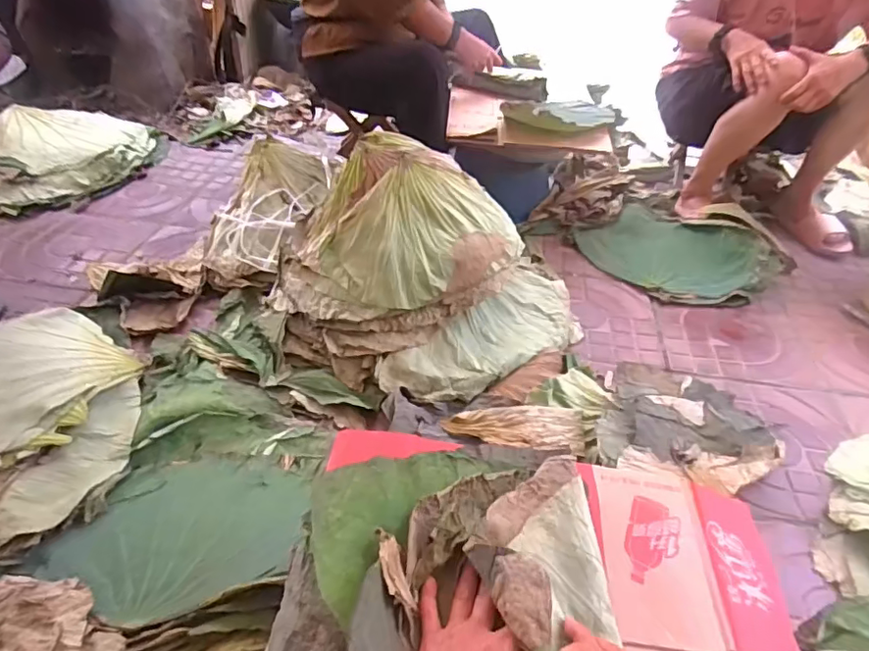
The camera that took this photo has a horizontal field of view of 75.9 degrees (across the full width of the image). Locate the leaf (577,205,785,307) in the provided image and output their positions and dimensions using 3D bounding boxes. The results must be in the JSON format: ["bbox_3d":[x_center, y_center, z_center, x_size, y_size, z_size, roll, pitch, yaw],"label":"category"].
[{"bbox_3d":[0.575,-0.184,1.340,0.281,0.102,0.396,-27,48,-31],"label":"leaf"}]

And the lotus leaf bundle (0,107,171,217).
[{"bbox_3d":[-0.999,-0.482,1.530,0.313,0.173,0.523,18,42,17],"label":"lotus leaf bundle"}]

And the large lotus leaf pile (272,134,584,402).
[{"bbox_3d":[-0.003,-0.107,1.016,0.473,0.317,0.395,20,43,19],"label":"large lotus leaf pile"}]

